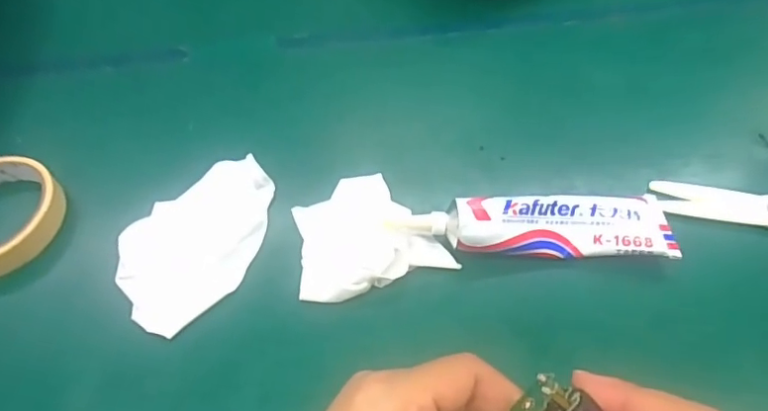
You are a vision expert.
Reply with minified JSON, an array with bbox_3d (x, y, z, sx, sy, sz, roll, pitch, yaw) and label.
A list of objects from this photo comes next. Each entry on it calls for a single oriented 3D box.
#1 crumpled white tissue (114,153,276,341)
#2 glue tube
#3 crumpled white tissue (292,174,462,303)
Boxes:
[{"bbox_3d":[-0.116,0.020,0.351,0.072,0.014,0.120,28,60,20],"label":"crumpled white tissue"},{"bbox_3d":[0.091,0.012,0.341,0.167,0.032,0.041,0,55,2],"label":"glue tube"},{"bbox_3d":[-0.014,0.014,0.347,0.089,0.022,0.080,-18,56,-10],"label":"crumpled white tissue"}]

